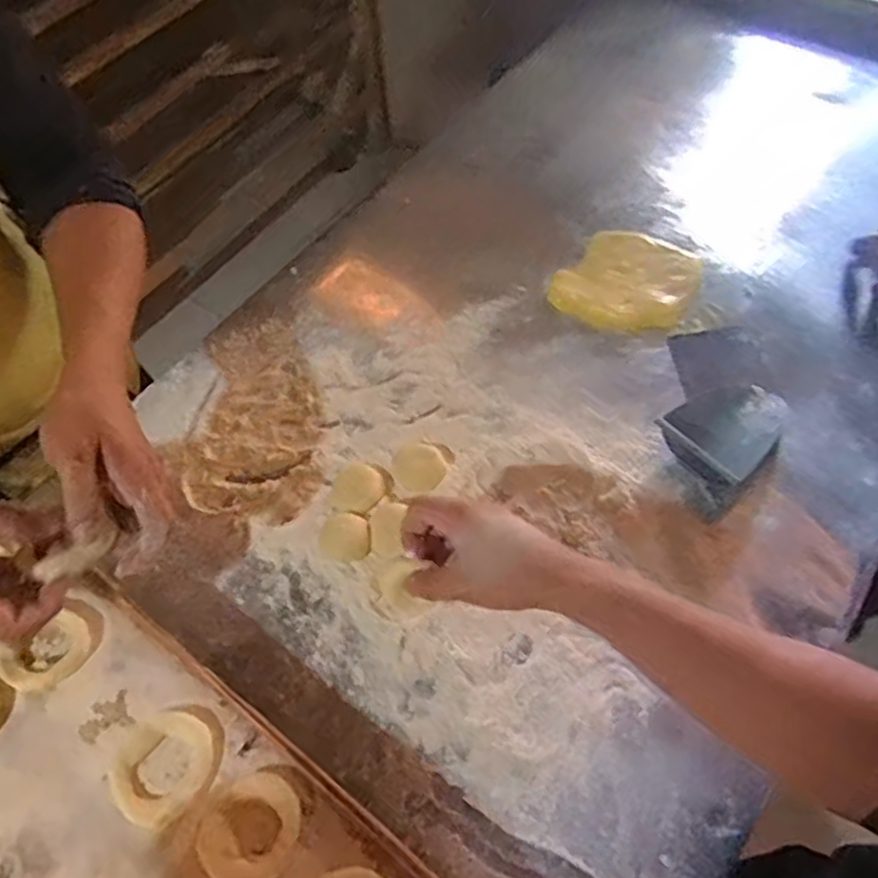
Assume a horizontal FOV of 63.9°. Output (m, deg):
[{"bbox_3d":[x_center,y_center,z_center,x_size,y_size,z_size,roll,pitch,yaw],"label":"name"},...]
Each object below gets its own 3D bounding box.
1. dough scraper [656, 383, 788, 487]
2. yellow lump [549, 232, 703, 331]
[{"bbox_3d":[0.261,-0.016,0.627,0.117,0.035,0.082,-38,64,-17],"label":"dough scraper"},{"bbox_3d":[0.197,-0.165,0.735,0.132,0.022,0.120,25,64,17],"label":"yellow lump"}]

